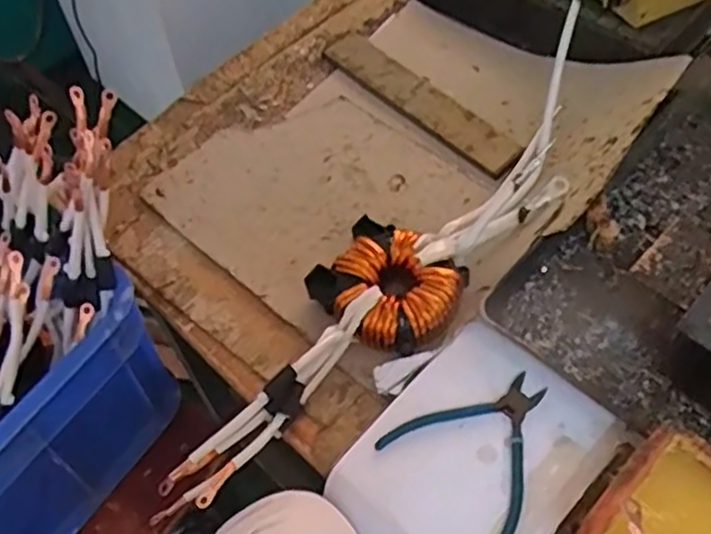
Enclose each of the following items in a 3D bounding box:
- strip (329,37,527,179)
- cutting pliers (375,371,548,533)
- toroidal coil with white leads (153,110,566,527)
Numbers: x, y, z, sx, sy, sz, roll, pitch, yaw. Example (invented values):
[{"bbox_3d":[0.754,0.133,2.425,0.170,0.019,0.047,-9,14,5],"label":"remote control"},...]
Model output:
[{"bbox_3d":[0.076,-0.205,0.852,0.050,0.024,0.297,-36,59,-20],"label":"strip"},{"bbox_3d":[0.110,0.143,0.586,0.126,0.011,0.133,37,64,27],"label":"cutting pliers"},{"bbox_3d":[0.037,0.011,0.684,0.135,0.059,0.467,36,64,27],"label":"toroidal coil with white leads"}]

